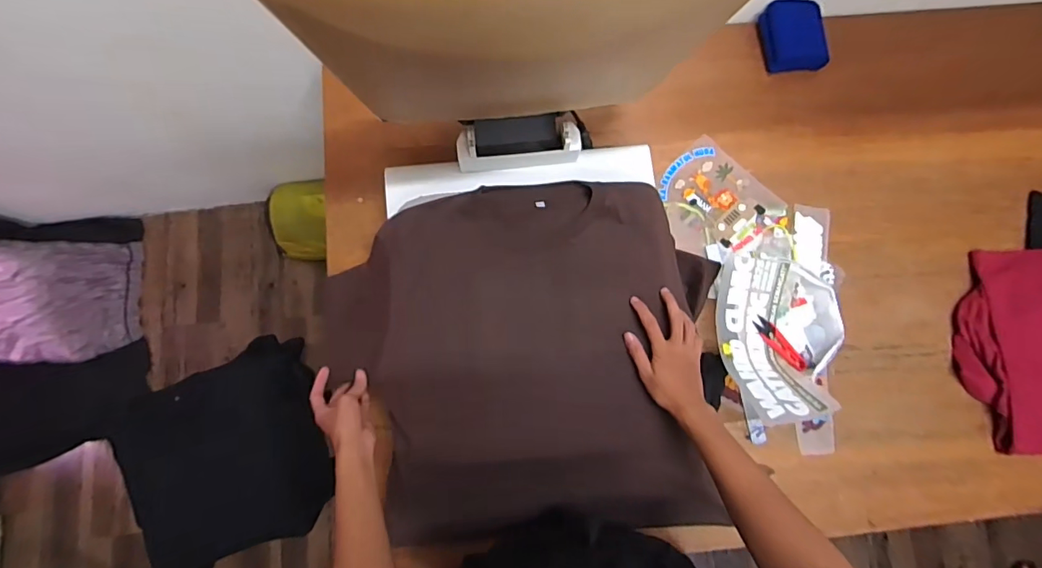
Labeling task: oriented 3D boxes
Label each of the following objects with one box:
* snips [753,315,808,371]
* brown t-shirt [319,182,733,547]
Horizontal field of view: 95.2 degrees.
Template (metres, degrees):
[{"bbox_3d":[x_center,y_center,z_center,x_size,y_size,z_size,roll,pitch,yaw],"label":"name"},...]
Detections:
[{"bbox_3d":[0.424,0.098,0.779,0.116,0.010,0.031,42,82,-9],"label":"snips"},{"bbox_3d":[0.002,0.121,0.715,0.576,0.123,0.500,-7,81,-2],"label":"brown t-shirt"}]

